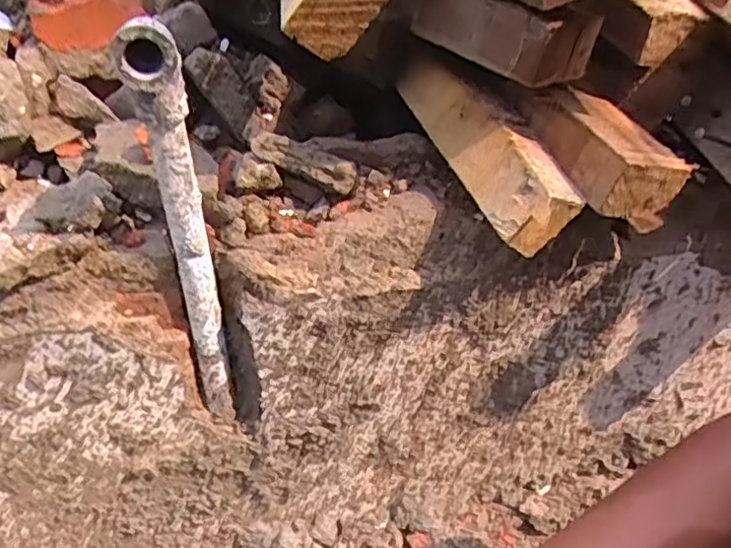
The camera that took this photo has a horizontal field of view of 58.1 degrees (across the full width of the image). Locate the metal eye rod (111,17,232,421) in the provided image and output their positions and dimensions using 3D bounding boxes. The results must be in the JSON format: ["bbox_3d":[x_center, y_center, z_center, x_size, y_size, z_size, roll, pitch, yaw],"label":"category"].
[{"bbox_3d":[-0.115,-0.013,0.423,0.031,0.294,0.034,-9,37,-13],"label":"metal eye rod"}]

